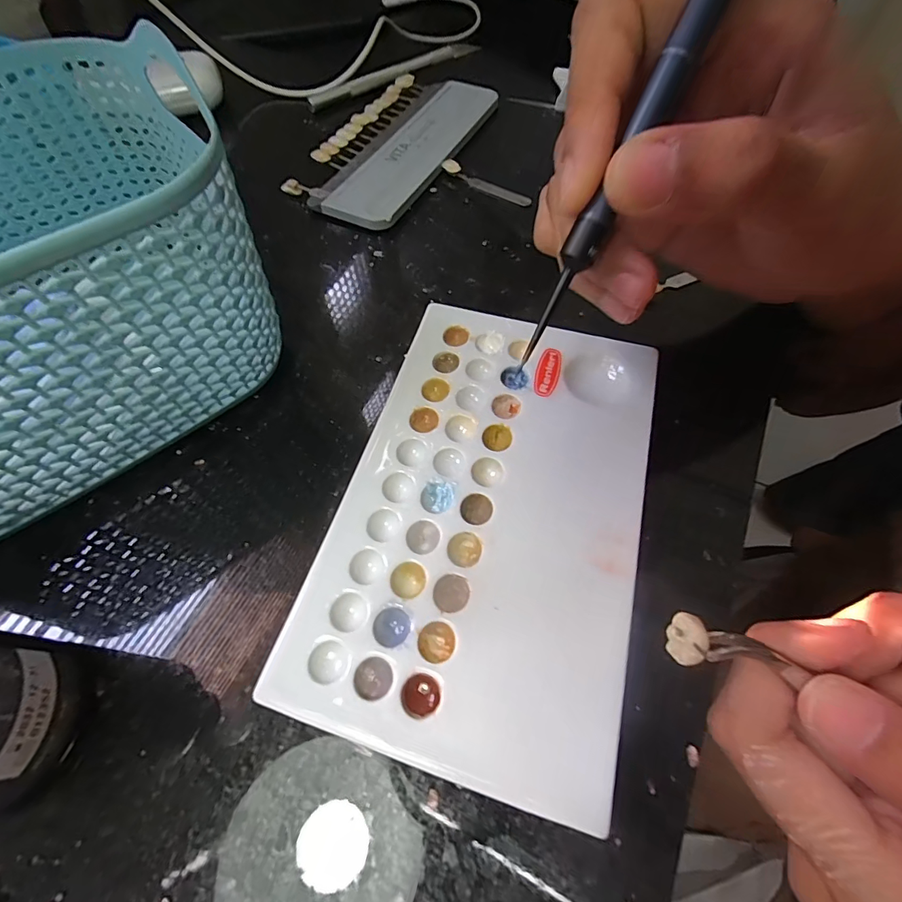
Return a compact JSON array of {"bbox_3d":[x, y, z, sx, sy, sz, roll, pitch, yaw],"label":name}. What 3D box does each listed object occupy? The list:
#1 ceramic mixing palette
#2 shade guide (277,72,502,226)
[{"bbox_3d":[0.014,0.016,0.150,0.093,0.011,0.151,15,62,8],"label":"ceramic mixing palette"},{"bbox_3d":[-0.030,-0.183,0.267,0.073,0.012,0.148,23,64,13],"label":"shade guide"}]

